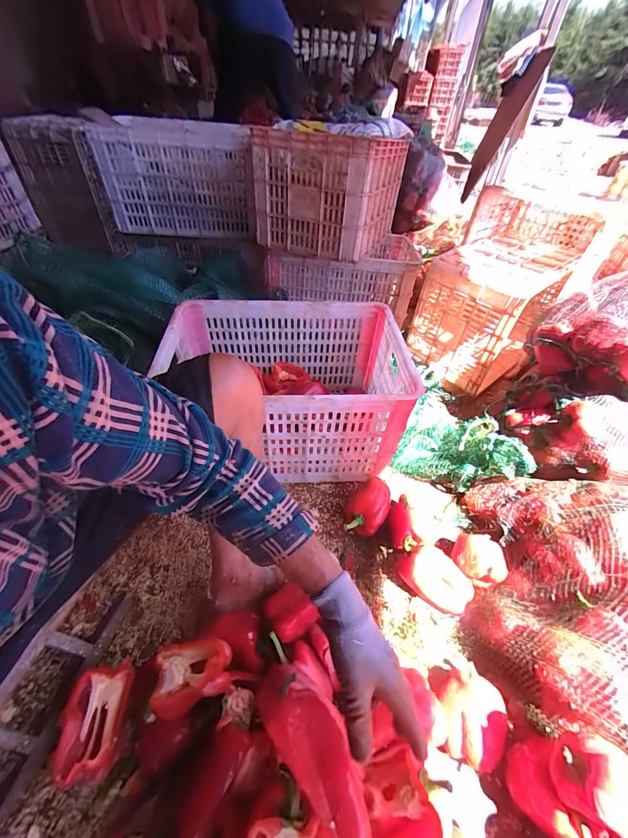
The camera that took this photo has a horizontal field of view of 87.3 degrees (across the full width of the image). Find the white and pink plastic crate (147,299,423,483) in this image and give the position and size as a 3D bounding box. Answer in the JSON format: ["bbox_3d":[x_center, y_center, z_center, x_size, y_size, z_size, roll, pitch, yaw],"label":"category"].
[{"bbox_3d":[-0.050,-0.066,0.804,0.483,0.285,0.351,-1,46,-5],"label":"white and pink plastic crate"}]

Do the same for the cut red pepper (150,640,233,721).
[{"bbox_3d":[-0.169,0.347,0.442,0.099,0.039,0.078,0,46,-4],"label":"cut red pepper"}]

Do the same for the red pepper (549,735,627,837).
[{"bbox_3d":[0.336,0.421,0.369,0.099,0.066,0.076,22,49,16],"label":"red pepper"}]

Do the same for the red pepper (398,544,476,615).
[{"bbox_3d":[0.225,0.293,0.607,0.129,0.061,0.076,30,51,23],"label":"red pepper"}]

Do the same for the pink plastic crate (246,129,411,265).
[{"bbox_3d":[0.061,-0.702,1.004,0.327,0.271,0.395,21,48,16],"label":"pink plastic crate"}]

